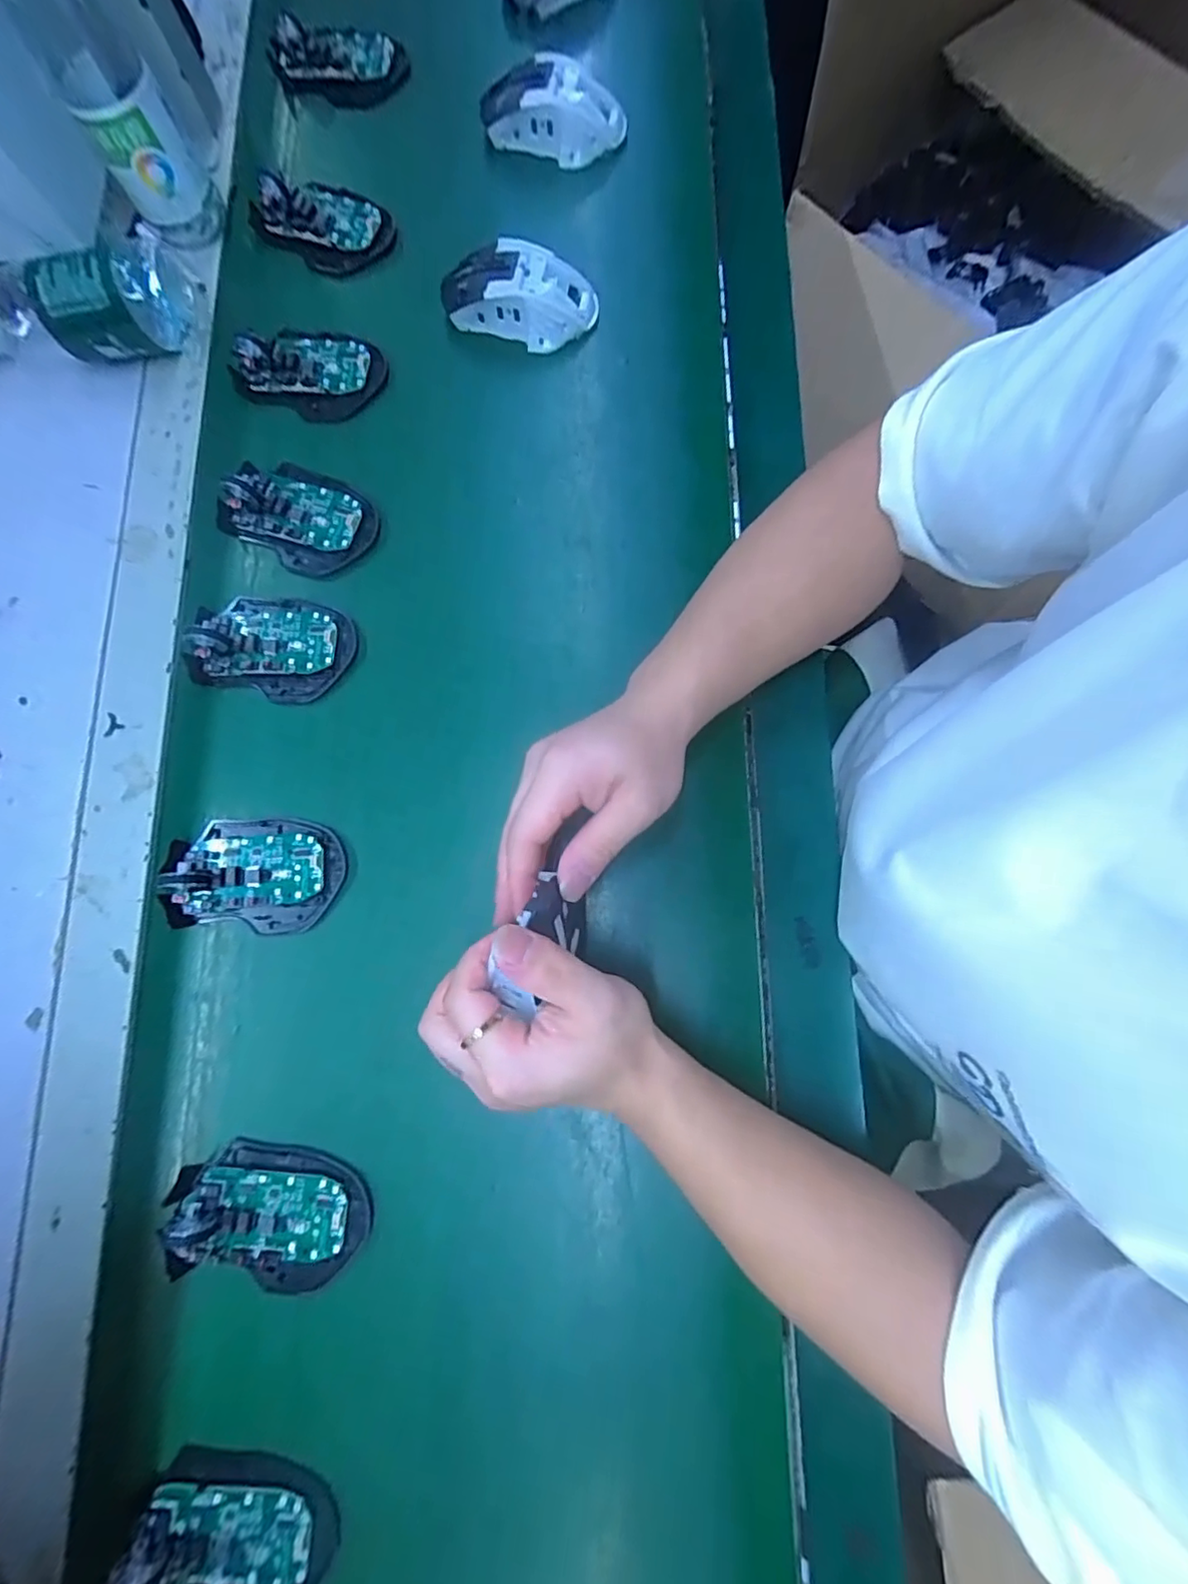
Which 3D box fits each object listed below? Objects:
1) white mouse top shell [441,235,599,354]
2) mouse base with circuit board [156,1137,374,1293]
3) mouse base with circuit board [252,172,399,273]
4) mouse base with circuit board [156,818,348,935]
[{"bbox_3d":[-0.056,-0.373,0.436,0.113,0.038,0.057,2,80,2],"label":"white mouse top shell"},{"bbox_3d":[-0.193,0.250,0.342,0.115,0.018,0.072,12,80,3],"label":"mouse base with circuit board"},{"bbox_3d":[-0.217,-0.462,0.463,0.106,0.027,0.066,29,82,6],"label":"mouse base with circuit board"},{"bbox_3d":[-0.223,0.053,0.376,0.110,0.024,0.072,3,80,2],"label":"mouse base with circuit board"}]

